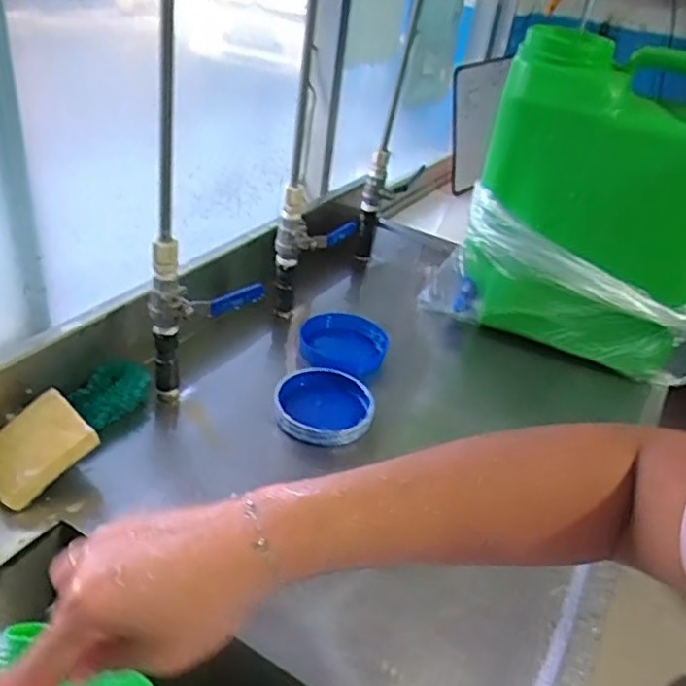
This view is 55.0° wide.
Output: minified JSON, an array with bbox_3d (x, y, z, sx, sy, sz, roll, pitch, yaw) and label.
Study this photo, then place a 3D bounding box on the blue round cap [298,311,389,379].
[{"bbox_3d":[0.000,0.000,0.921,0.117,0.033,0.117,5,33,-3],"label":"blue round cap"}]

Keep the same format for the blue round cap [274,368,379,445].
[{"bbox_3d":[-0.023,0.069,0.804,0.114,0.032,0.127,13,34,-8],"label":"blue round cap"}]

